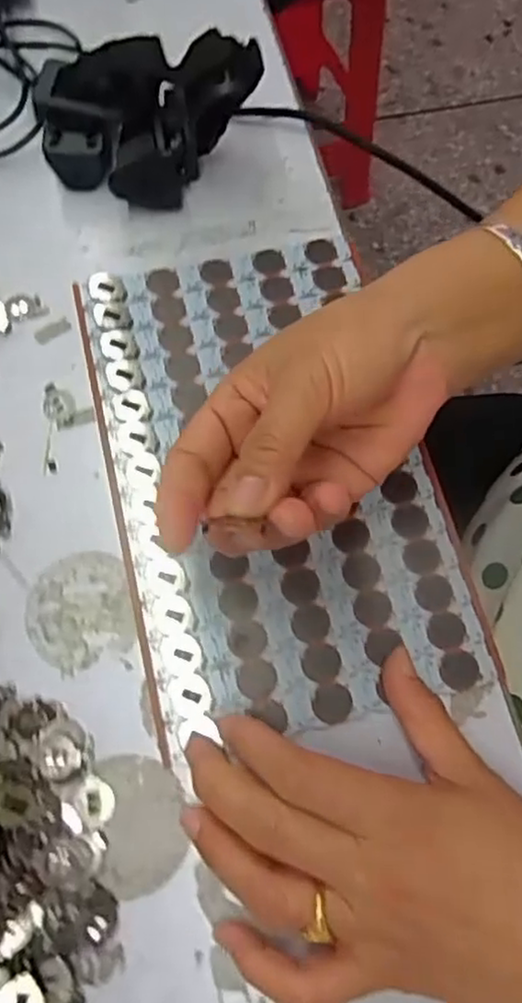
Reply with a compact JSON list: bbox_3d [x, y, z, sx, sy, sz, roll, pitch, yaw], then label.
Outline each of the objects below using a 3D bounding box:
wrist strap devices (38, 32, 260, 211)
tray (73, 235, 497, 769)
[{"bbox_3d":[-0.064,-0.203,0.366,0.117,0.071,0.056,10,71,2],"label":"wrist strap devices"},{"bbox_3d":[0.002,-0.020,0.337,0.153,0.008,0.250,-13,72,-6],"label":"tray"}]

